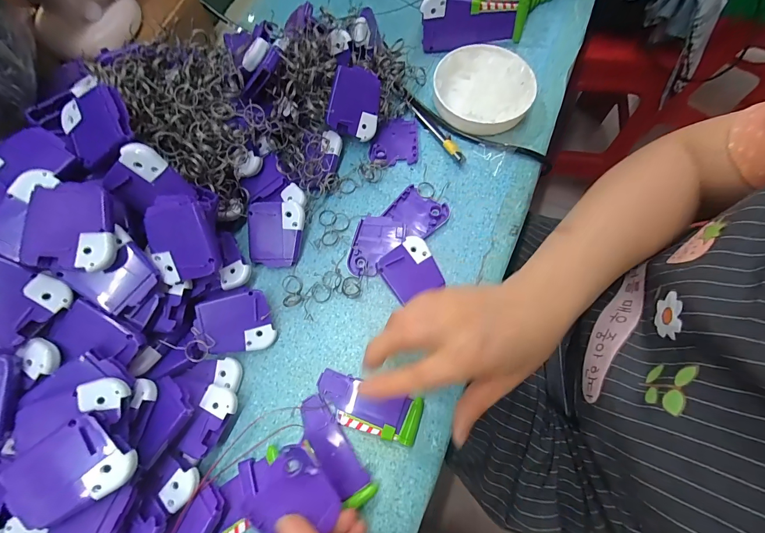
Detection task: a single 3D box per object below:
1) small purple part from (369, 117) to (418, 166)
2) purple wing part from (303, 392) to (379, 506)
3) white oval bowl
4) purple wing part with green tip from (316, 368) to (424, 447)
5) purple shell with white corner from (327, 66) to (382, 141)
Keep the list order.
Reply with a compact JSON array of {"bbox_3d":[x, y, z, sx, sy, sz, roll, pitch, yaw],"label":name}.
[{"bbox_3d":[0.013,-0.139,0.370,0.050,0.006,0.059,0,72,3],"label":"small purple part"},{"bbox_3d":[-0.042,0.150,0.275,0.031,0.008,0.087,-34,73,-10],"label":"purple wing part"},{"bbox_3d":[0.109,-0.192,0.372,0.103,0.033,0.103,12,73,7],"label":"white oval bowl"},{"bbox_3d":[-0.014,0.117,0.284,0.088,0.013,0.038,15,73,8],"label":"purple wing part with green tip"},{"bbox_3d":[-0.027,-0.166,0.343,0.050,0.010,0.063,10,102,-22],"label":"purple shell with white corner"}]

